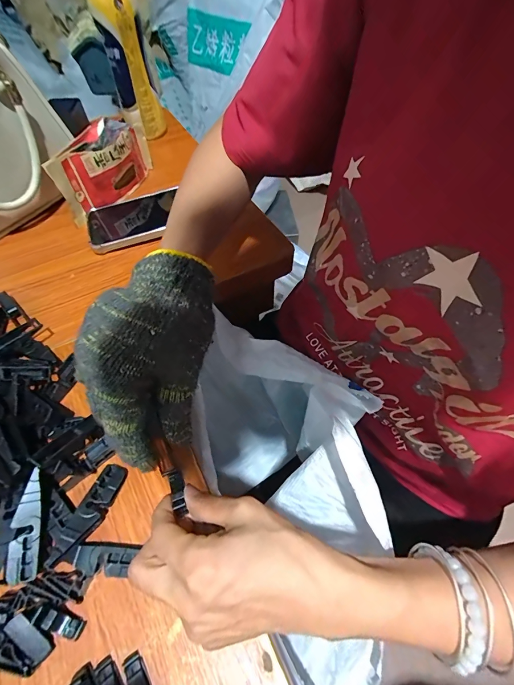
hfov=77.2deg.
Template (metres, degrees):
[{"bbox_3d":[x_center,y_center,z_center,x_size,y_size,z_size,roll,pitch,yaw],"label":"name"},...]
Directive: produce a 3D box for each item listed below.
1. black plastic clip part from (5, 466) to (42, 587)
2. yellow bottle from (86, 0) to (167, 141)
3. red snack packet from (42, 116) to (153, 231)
[{"bbox_3d":[-0.151,0.118,0.208,0.018,0.007,0.065,-4,72,-2],"label":"black plastic clip part"},{"bbox_3d":[-0.192,-0.426,0.483,0.049,0.221,0.049,28,60,18],"label":"yellow bottle"},{"bbox_3d":[-0.199,-0.233,0.431,0.037,0.086,0.160,14,57,10],"label":"red snack packet"}]

